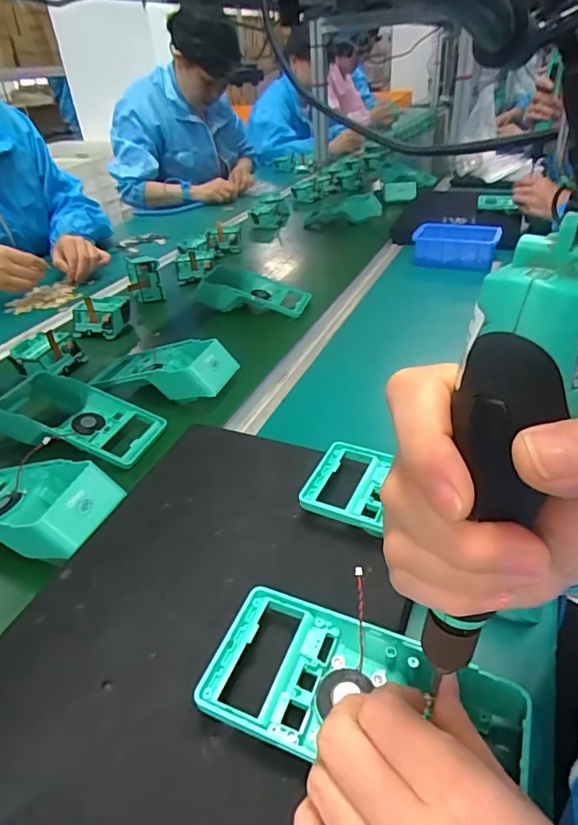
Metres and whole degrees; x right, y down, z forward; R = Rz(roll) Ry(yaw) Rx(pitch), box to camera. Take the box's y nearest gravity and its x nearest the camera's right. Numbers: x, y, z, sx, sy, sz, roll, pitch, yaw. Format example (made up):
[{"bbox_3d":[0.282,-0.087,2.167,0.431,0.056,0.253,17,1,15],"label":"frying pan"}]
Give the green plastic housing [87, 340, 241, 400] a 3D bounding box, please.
[{"bbox_3d":[-0.161,-0.060,0.628,0.186,0.045,0.092,8,37,13],"label":"green plastic housing"}]

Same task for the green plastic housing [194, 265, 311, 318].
[{"bbox_3d":[-0.059,-0.190,0.818,0.182,0.057,0.080,5,37,10],"label":"green plastic housing"}]

